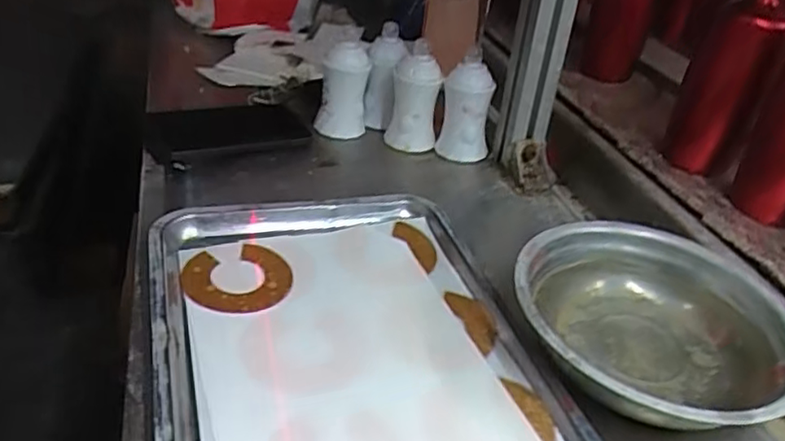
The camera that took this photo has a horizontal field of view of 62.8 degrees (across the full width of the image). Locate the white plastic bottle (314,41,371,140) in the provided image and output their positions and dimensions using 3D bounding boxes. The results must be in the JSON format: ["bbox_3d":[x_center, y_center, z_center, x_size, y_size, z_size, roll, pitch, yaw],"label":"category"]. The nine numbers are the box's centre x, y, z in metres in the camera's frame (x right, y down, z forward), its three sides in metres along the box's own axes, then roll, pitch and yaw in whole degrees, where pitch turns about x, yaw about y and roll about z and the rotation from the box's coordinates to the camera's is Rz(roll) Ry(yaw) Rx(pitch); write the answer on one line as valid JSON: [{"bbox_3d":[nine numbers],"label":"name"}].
[{"bbox_3d":[-0.056,-0.149,0.730,0.056,0.109,0.050,7,34,-2],"label":"white plastic bottle"}]

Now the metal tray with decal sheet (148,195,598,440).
[{"bbox_3d":[-0.029,0.081,0.450,0.258,0.024,0.343,-7,36,-17],"label":"metal tray with decal sheet"}]

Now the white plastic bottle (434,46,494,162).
[{"bbox_3d":[0.081,-0.124,0.700,0.051,0.109,0.044,-3,33,-2],"label":"white plastic bottle"}]

